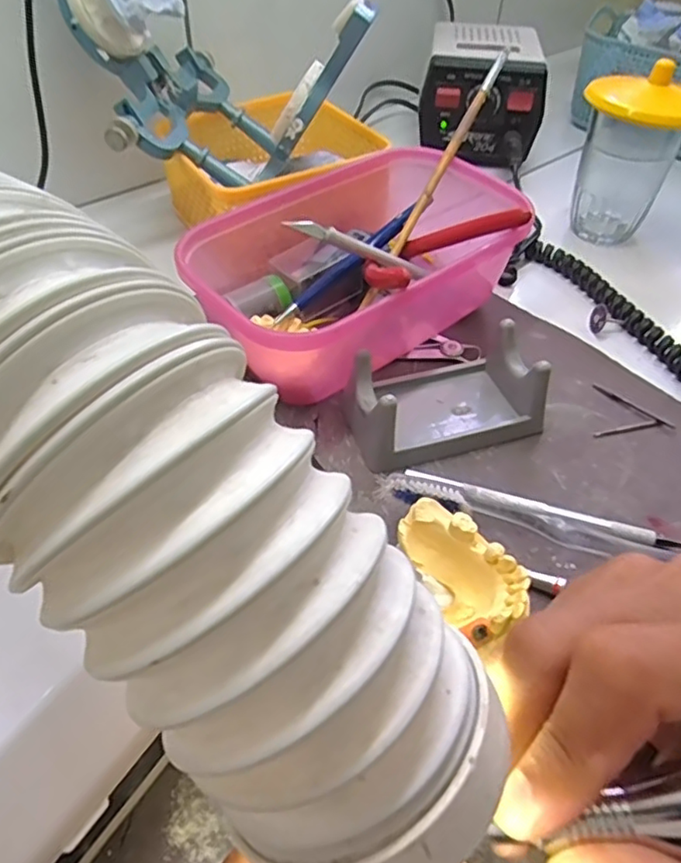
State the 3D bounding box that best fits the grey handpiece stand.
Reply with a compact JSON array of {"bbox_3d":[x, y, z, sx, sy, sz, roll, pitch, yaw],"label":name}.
[{"bbox_3d":[0.053,-0.021,0.317,0.097,0.038,0.061,-14,49,-15],"label":"grey handpiece stand"}]

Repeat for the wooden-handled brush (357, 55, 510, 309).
[{"bbox_3d":[0.059,-0.157,0.377,0.010,0.011,0.194,24,78,19],"label":"wooden-handled brush"}]

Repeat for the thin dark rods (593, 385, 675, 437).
[{"bbox_3d":[0.156,-0.014,0.338,0.044,0.004,0.038,-3,47,-5],"label":"thin dark rods"}]

